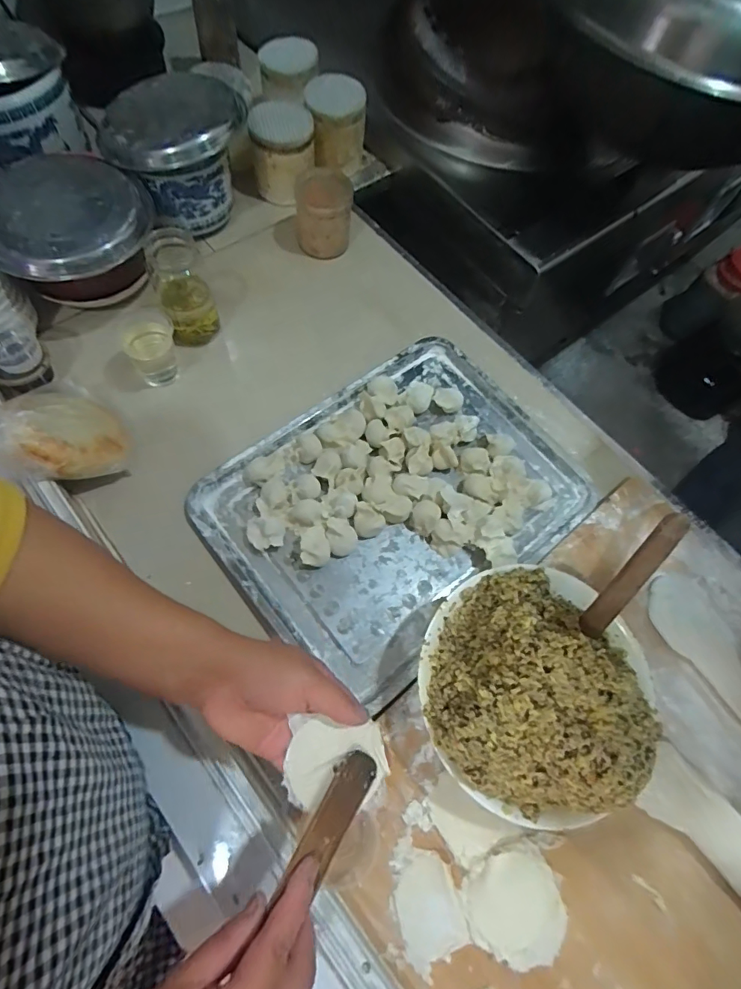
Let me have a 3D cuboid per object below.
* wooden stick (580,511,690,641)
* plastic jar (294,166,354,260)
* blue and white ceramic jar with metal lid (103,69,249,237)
[{"bbox_3d":[0.257,0.082,0.471,0.024,0.005,0.146,37,109,19],"label":"wooden stick"},{"bbox_3d":[-0.073,-0.429,0.744,0.085,0.095,0.094,0,66,-6],"label":"plastic jar"},{"bbox_3d":[-0.275,-0.487,0.698,0.183,0.144,0.168,-30,73,-16],"label":"blue and white ceramic jar with metal lid"}]

